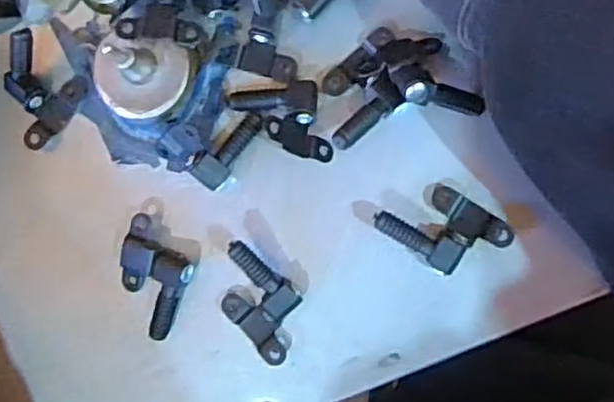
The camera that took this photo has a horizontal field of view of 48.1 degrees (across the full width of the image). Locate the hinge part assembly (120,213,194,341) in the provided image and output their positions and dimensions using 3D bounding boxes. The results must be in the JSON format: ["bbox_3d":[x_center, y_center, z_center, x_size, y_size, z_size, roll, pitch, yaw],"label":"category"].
[{"bbox_3d":[-0.065,0.032,0.287,0.032,0.010,0.043,27,93,7],"label":"hinge part assembly"}]

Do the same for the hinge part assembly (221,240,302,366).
[{"bbox_3d":[-0.020,0.041,0.277,0.045,0.016,0.029,45,95,6],"label":"hinge part assembly"}]

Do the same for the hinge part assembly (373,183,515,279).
[{"bbox_3d":[0.054,0.011,0.268,0.045,0.010,0.031,38,94,6],"label":"hinge part assembly"}]

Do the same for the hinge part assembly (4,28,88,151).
[{"bbox_3d":[-0.114,-0.045,0.286,0.026,0.027,0.040,36,94,6],"label":"hinge part assembly"}]

